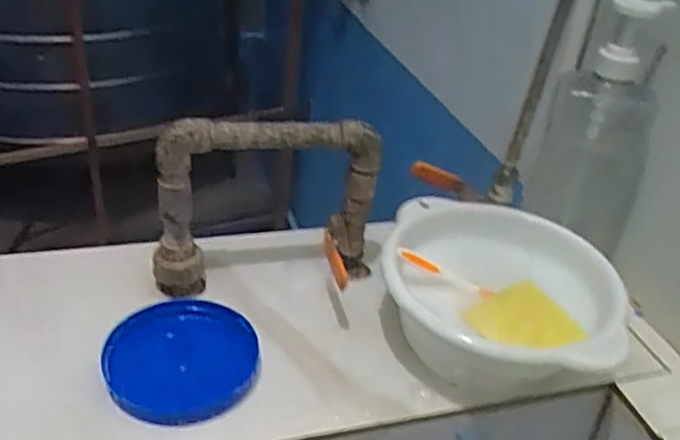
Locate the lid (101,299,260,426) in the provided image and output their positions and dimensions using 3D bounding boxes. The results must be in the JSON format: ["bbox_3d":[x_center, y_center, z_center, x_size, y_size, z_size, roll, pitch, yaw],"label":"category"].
[{"bbox_3d":[-0.129,0.115,0.538,0.119,0.022,0.117,4,34,-3],"label":"lid"}]

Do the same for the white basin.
[{"bbox_3d":[0.135,0.074,0.578,0.197,0.083,0.191,12,34,9],"label":"white basin"}]

